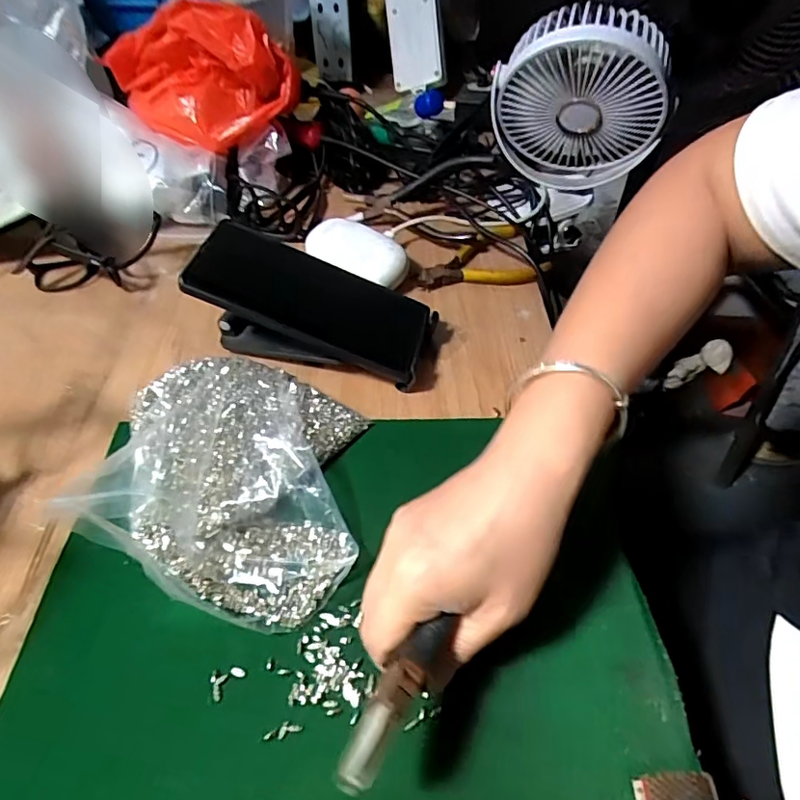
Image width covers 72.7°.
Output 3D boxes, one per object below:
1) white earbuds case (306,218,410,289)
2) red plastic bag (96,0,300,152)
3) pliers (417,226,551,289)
[{"bbox_3d":[-0.035,-0.123,0.462,0.092,0.035,0.037,29,55,24],"label":"white earbuds case"},{"bbox_3d":[-0.193,-0.312,0.521,0.174,0.109,0.096,27,54,23],"label":"red plastic bag"},{"bbox_3d":[0.069,-0.119,0.474,0.113,0.013,0.070,-23,52,-18],"label":"pliers"}]

